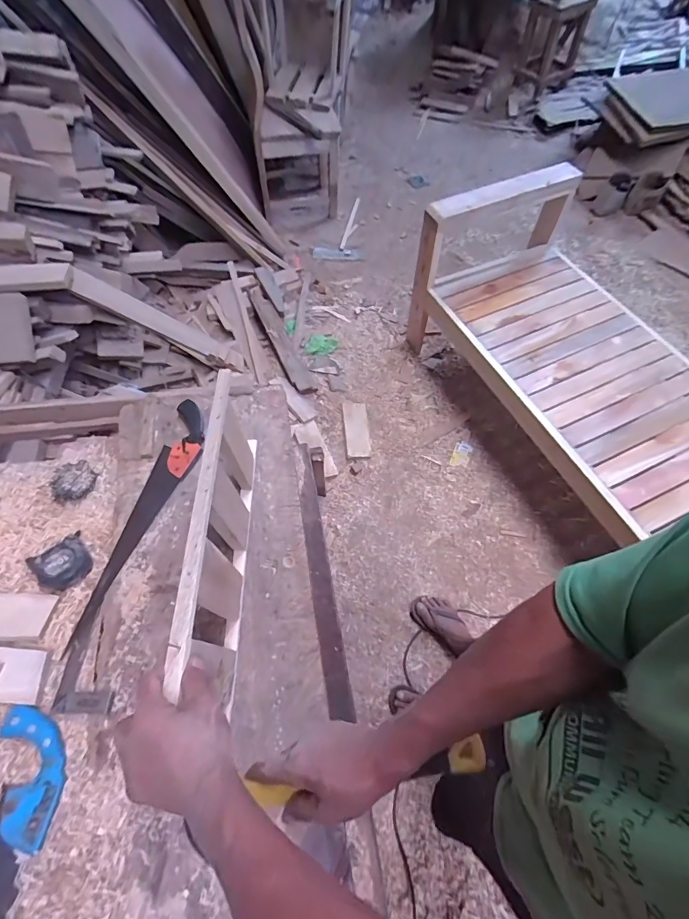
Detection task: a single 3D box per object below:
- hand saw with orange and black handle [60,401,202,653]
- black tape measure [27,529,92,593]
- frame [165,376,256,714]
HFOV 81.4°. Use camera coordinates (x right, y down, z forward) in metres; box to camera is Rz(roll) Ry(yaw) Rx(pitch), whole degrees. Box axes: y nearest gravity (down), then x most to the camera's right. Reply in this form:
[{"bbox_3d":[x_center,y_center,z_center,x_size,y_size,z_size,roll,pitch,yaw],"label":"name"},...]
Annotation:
[{"bbox_3d":[-0.373,0.095,0.764,0.090,0.025,0.483,13,62,8],"label":"hand saw with orange and black handle"},{"bbox_3d":[-0.504,0.184,0.715,0.082,0.035,0.083,40,69,21],"label":"black tape measure"},{"bbox_3d":[-0.192,0.114,0.644,0.029,0.243,0.459,-2,61,0],"label":"frame"}]

